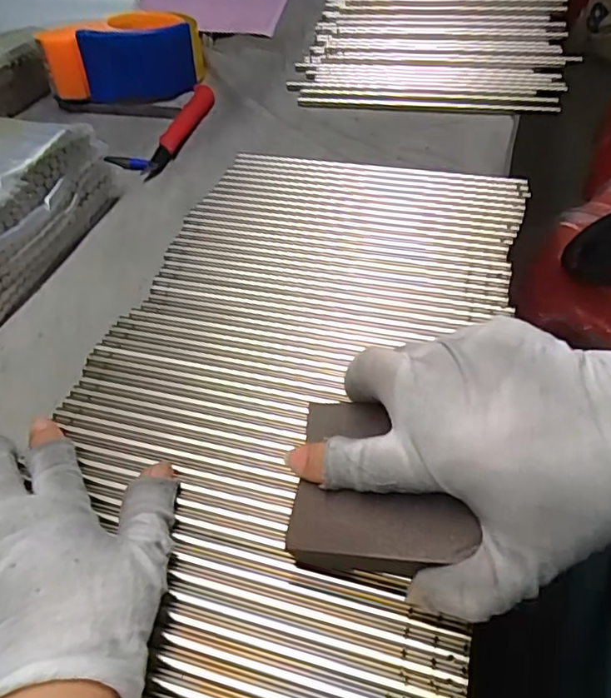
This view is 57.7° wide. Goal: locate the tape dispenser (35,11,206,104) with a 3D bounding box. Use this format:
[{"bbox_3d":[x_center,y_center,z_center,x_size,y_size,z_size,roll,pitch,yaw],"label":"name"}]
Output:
[{"bbox_3d":[-0.174,-0.294,0.544,0.134,0.064,0.095,-2,50,4],"label":"tape dispenser"}]

